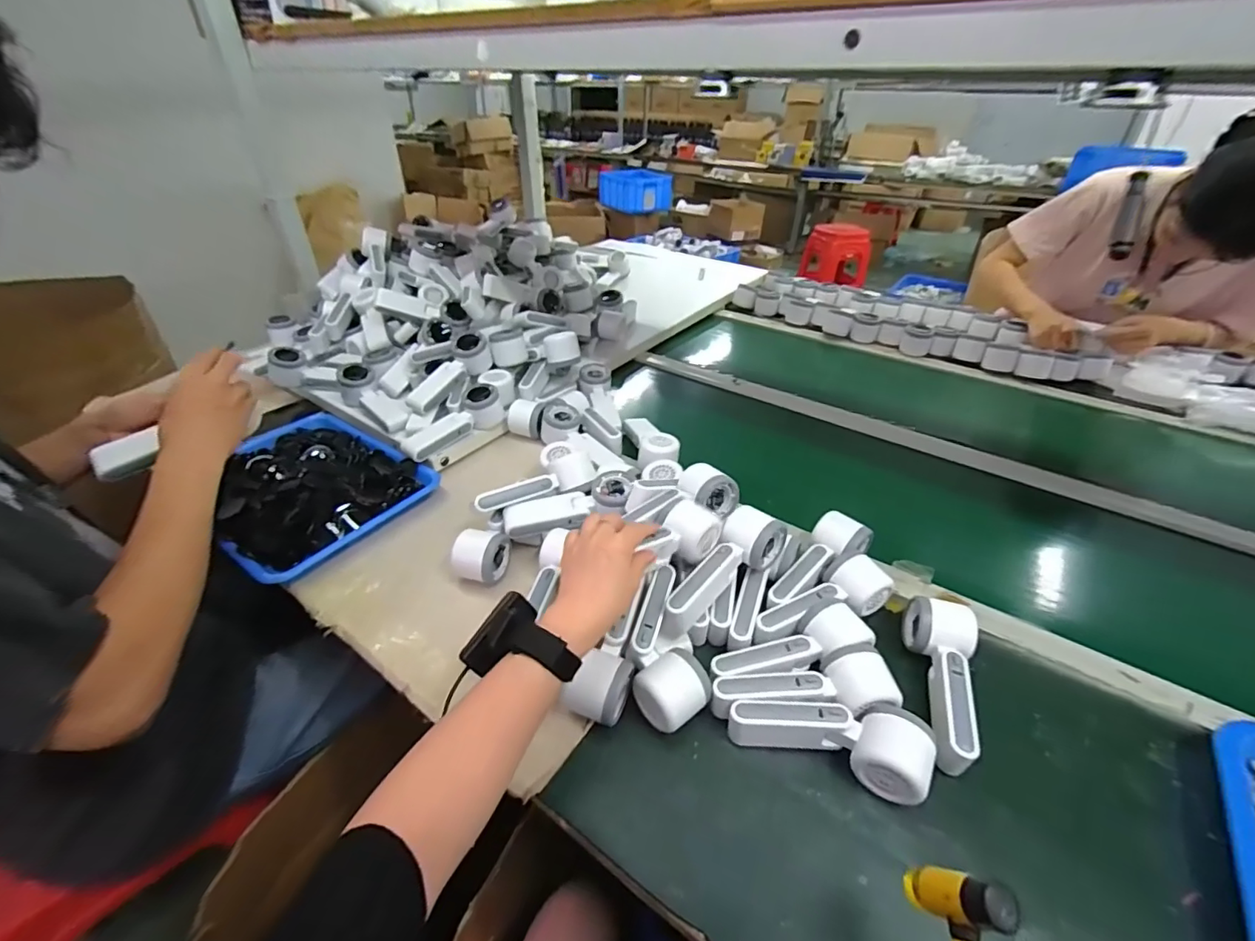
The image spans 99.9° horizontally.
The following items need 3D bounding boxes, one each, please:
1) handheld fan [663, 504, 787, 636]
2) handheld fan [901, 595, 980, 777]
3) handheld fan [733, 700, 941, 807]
[{"bbox_3d":[0.103,0.110,0.591,0.170,0.059,0.055,-40,51,-22],"label":"handheld fan"},{"bbox_3d":[0.299,0.194,0.499,0.055,0.051,0.155,13,38,17],"label":"handheld fan"},{"bbox_3d":[0.177,0.231,0.465,0.159,0.042,0.065,15,39,19],"label":"handheld fan"}]

